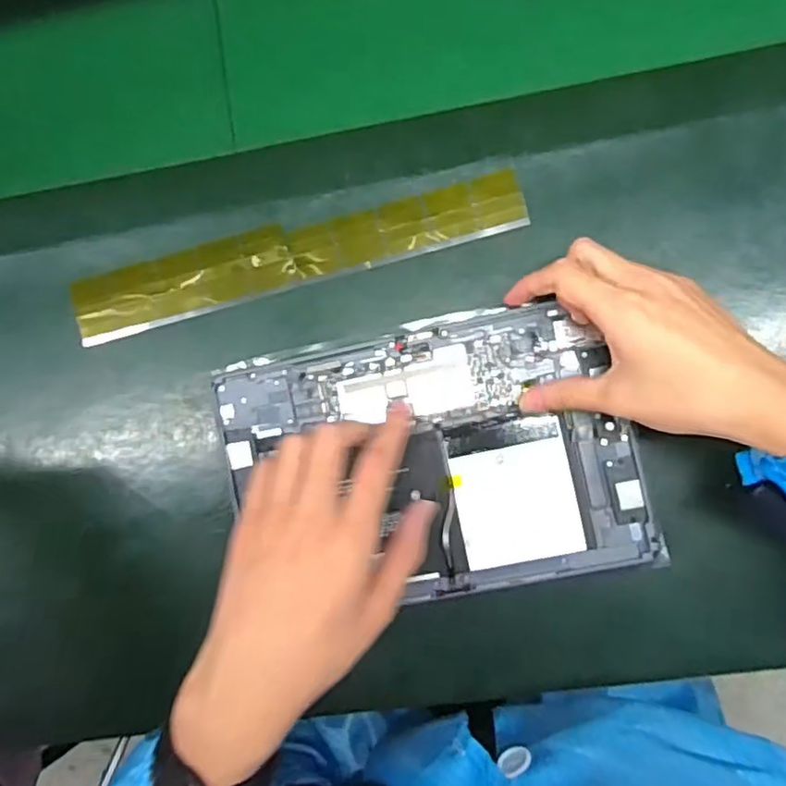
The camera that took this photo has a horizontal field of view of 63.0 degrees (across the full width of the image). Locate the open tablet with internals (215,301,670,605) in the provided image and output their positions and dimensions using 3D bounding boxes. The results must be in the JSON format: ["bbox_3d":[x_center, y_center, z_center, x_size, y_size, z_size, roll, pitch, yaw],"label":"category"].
[{"bbox_3d":[0.024,0.044,0.408,0.252,0.013,0.167,-11,85,5],"label":"open tablet with internals"}]

